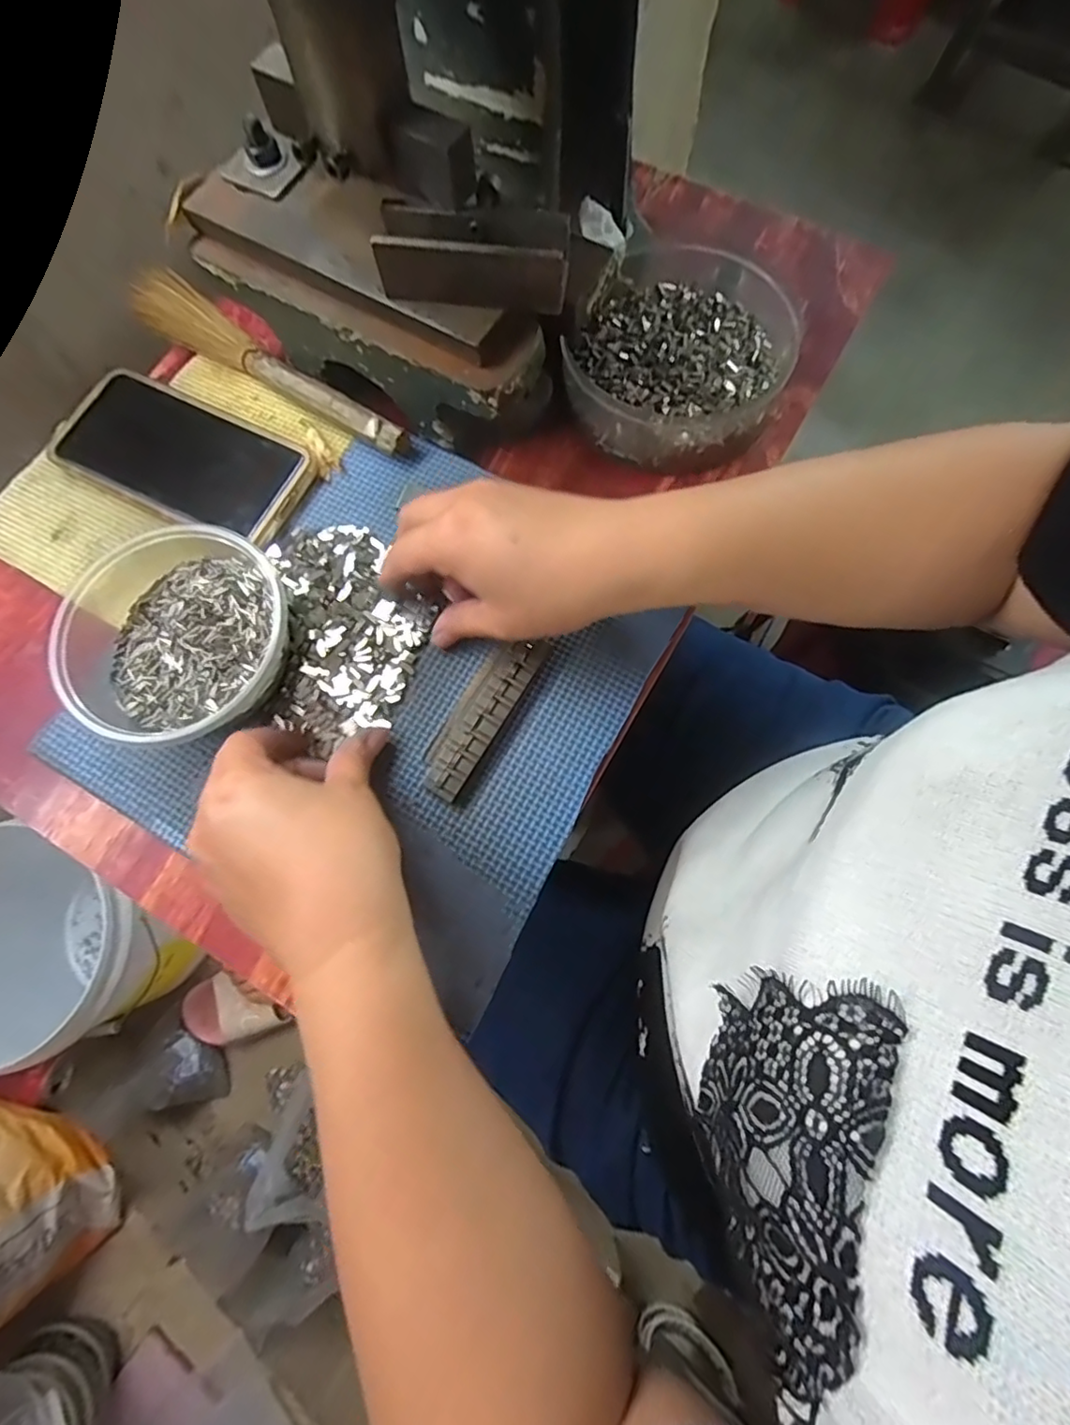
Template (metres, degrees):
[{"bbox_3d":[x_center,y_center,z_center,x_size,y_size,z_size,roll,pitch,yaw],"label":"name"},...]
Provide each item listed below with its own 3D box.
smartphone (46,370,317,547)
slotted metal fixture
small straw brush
[{"bbox_3d":[-0.214,-0.155,0.362,0.154,0.011,0.073,26,76,9],"label":"smartphone"},{"bbox_3d":[-0.028,-0.001,0.316,0.029,0.012,0.095,31,77,10],"label":"slotted metal fixture"},{"bbox_3d":[-0.174,-0.221,0.375,0.226,0.020,0.038,37,78,11],"label":"small straw brush"}]

